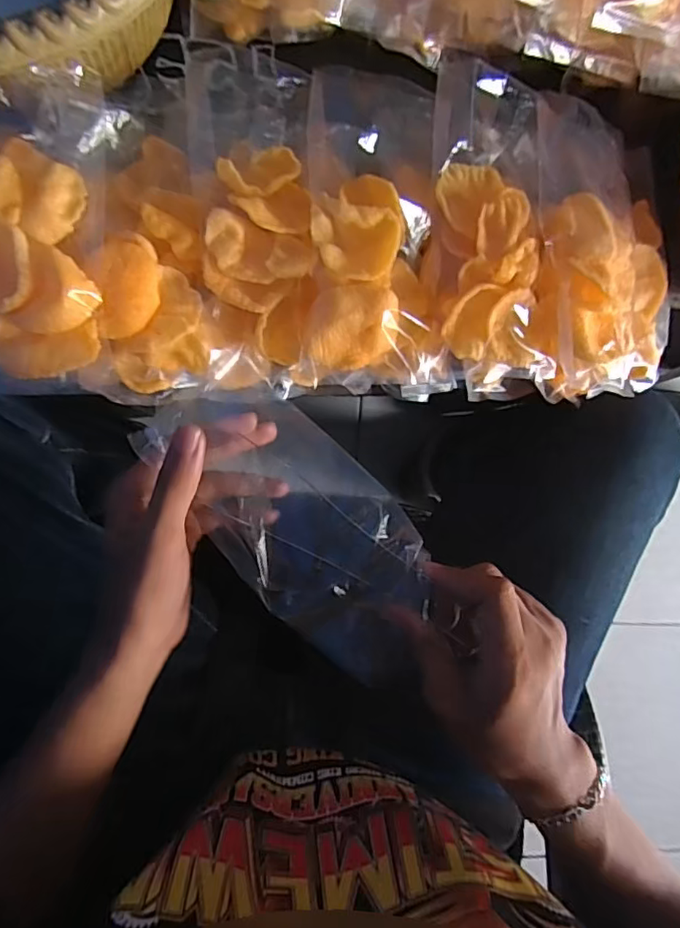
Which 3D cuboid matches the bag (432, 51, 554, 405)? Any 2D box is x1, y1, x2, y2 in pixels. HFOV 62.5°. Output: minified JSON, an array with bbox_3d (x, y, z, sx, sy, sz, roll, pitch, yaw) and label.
[{"bbox_3d":[0.100,-0.155,0.396,0.098,0.062,0.207,-4,93,-9],"label":"bag"}]

